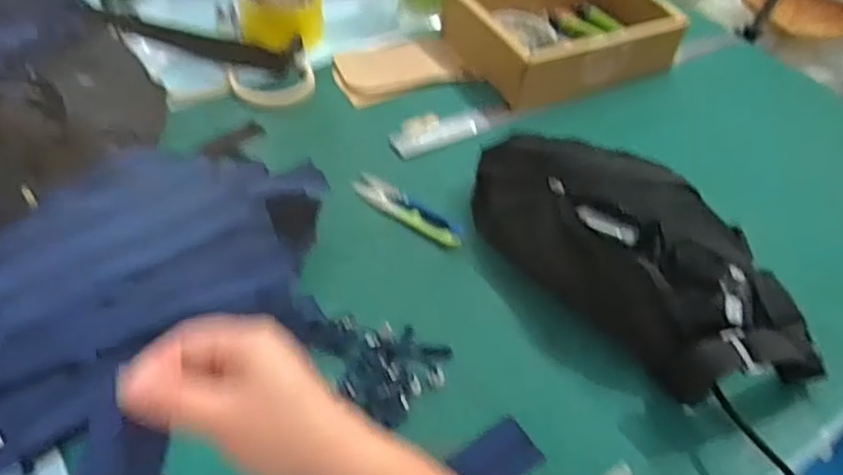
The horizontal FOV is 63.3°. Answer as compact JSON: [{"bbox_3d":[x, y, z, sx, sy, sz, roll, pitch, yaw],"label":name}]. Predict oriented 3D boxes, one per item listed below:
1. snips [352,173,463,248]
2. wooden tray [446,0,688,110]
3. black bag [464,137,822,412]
[{"bbox_3d":[-0.013,-0.025,0.629,0.116,0.006,0.029,31,51,21],"label":"snips"},{"bbox_3d":[0.169,-0.255,0.820,0.249,0.062,0.201,-20,52,-24],"label":"wooden tray"},{"bbox_3d":[0.181,0.008,0.575,0.151,0.073,0.299,-32,58,-31],"label":"black bag"}]

